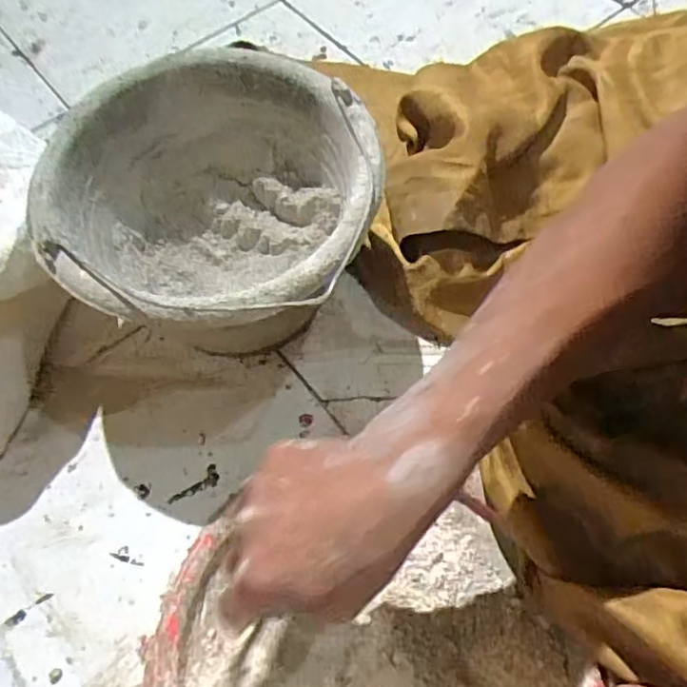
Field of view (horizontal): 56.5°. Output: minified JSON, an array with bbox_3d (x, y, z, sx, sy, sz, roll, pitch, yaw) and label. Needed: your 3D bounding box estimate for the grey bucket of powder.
[{"bbox_3d":[-0.096,-0.085,0.529,0.239,0.169,0.234,-1,61,2],"label":"grey bucket of powder"}]

